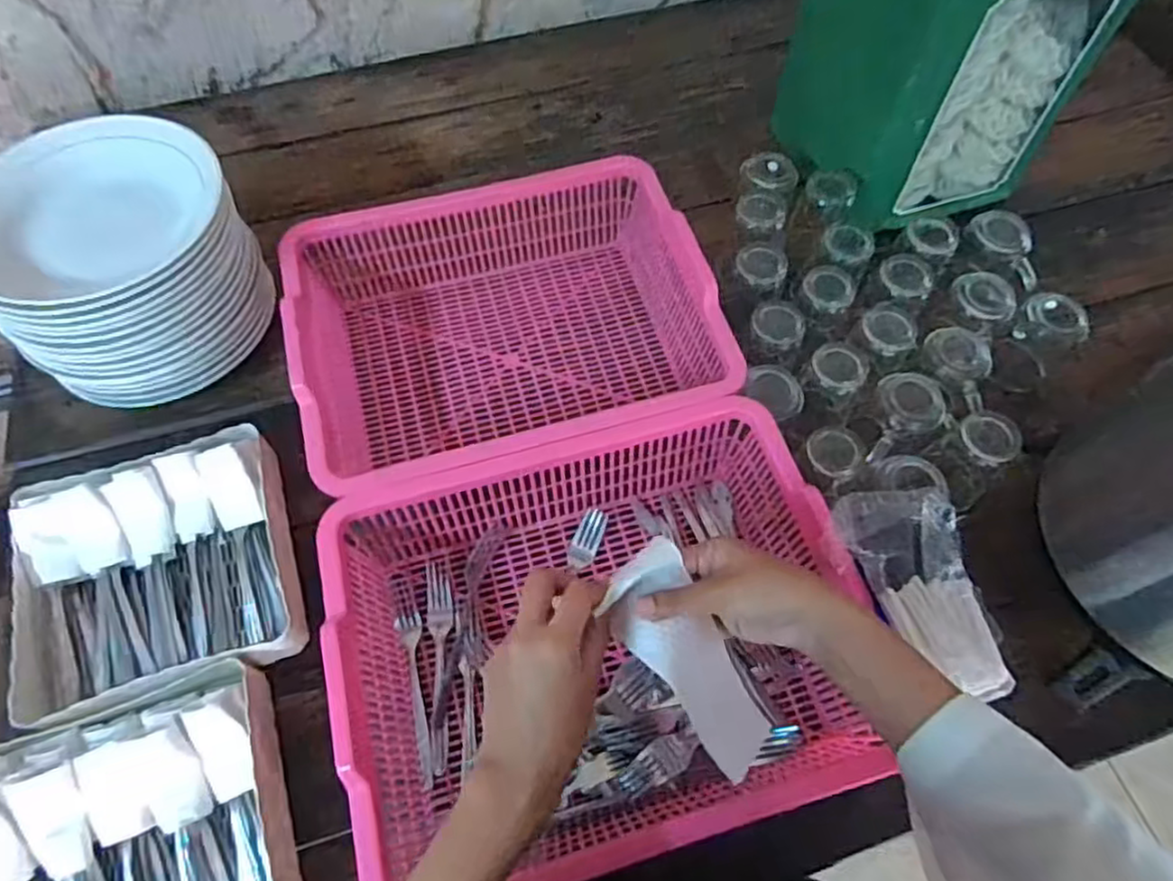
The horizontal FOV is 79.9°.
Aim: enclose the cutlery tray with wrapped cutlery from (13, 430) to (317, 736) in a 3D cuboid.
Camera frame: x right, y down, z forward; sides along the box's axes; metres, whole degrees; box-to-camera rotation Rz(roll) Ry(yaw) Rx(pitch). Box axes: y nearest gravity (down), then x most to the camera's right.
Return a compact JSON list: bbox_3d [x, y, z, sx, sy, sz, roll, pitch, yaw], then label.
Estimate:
[{"bbox_3d":[-0.375,0.112,0.598,0.225,0.064,0.202,-17,64,-9],"label":"cutlery tray with wrapped cutlery"}]

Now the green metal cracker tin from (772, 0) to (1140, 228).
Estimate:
[{"bbox_3d":[0.371,-0.443,0.700,0.214,0.367,0.226,-21,65,-11],"label":"green metal cracker tin"}]

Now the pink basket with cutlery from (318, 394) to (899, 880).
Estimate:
[{"bbox_3d":[0.005,0.139,0.566,0.384,0.117,0.336,-12,63,-7],"label":"pink basket with cutlery"}]

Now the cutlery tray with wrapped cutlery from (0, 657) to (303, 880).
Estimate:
[{"bbox_3d":[-0.332,0.295,0.503,0.210,0.075,0.205,-19,64,-10],"label":"cutlery tray with wrapped cutlery"}]

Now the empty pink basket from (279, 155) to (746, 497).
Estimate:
[{"bbox_3d":[-0.086,-0.123,0.710,0.378,0.127,0.317,-14,64,-8],"label":"empty pink basket"}]

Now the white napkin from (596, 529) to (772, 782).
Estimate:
[{"bbox_3d":[0.064,0.133,0.430,0.058,0.041,0.137,-31,83,-15],"label":"white napkin"}]

